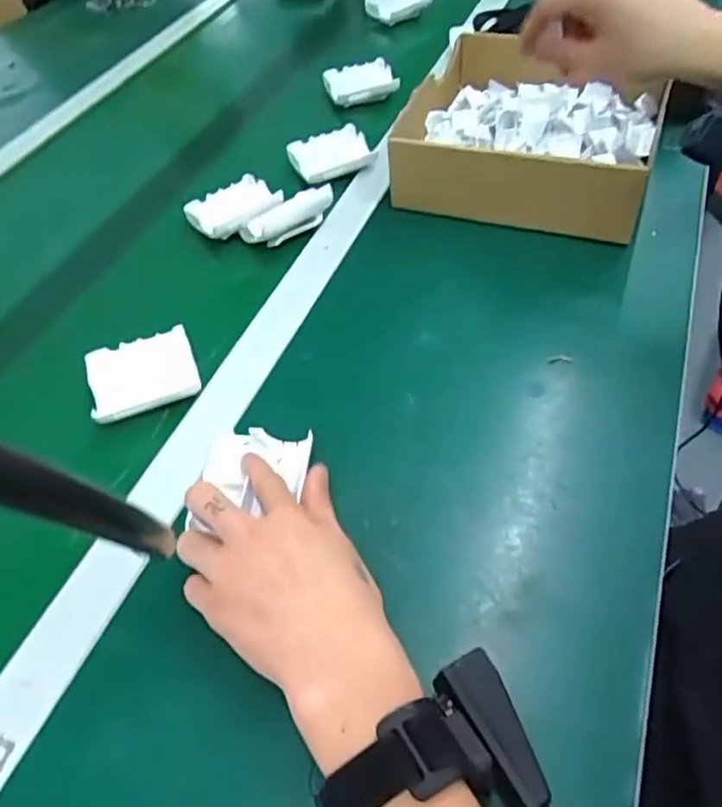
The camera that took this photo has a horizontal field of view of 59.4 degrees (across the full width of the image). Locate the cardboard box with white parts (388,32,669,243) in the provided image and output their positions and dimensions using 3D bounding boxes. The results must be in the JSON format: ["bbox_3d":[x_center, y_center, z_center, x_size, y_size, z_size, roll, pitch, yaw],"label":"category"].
[{"bbox_3d":[0.169,-0.271,0.640,0.248,0.085,0.237,10,52,12],"label":"cardboard box with white parts"}]

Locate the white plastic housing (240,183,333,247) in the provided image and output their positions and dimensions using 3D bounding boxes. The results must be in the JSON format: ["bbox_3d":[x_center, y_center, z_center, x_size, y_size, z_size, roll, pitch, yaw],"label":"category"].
[{"bbox_3d":[-0.069,-0.176,0.604,0.094,0.028,0.036,-28,52,2],"label":"white plastic housing"}]

